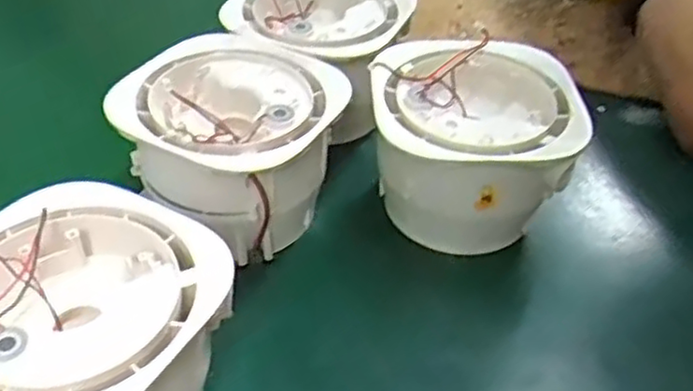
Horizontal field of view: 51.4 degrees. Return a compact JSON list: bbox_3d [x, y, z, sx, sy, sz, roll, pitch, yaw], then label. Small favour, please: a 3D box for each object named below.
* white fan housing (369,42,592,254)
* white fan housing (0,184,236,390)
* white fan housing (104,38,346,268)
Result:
[{"bbox_3d":[0.088,-0.029,0.531,0.138,0.114,0.144,-1,41,-3],"label":"white fan housing"},{"bbox_3d":[-0.138,0.085,0.383,0.137,0.104,0.140,21,45,20],"label":"white fan housing"},{"bbox_3d":[-0.079,-0.029,0.515,0.134,0.109,0.131,1,41,-1],"label":"white fan housing"}]

